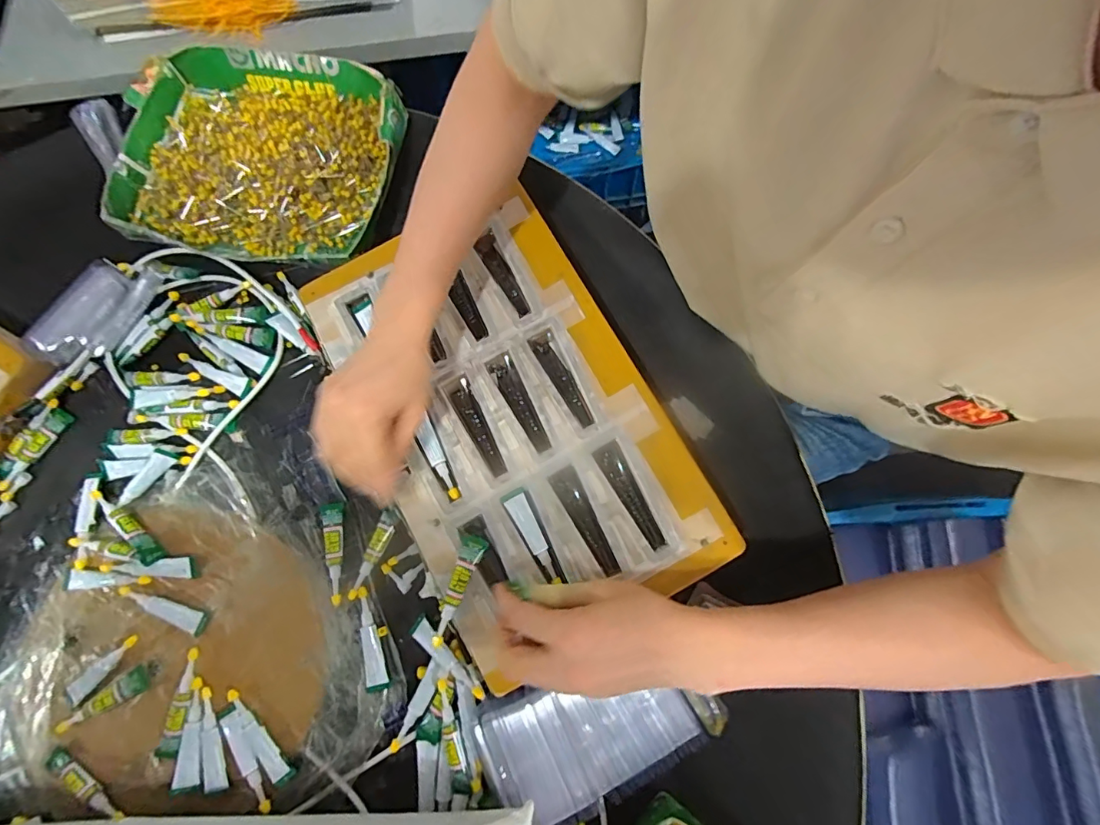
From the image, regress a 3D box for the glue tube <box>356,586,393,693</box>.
[{"bbox_3d":[-0.150,0.188,0.401,0.019,0.007,0.081,-16,79,0],"label":"glue tube"}]

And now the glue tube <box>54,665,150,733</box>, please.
[{"bbox_3d":[-0.364,0.235,0.388,0.088,0.009,0.020,-30,79,-4],"label":"glue tube"}]

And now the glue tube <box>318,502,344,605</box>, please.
[{"bbox_3d":[-0.183,0.119,0.413,0.017,0.011,0.083,-13,79,-1],"label":"glue tube"}]

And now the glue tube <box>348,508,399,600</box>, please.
[{"bbox_3d":[-0.150,0.118,0.411,0.017,0.011,0.078,25,80,6],"label":"glue tube"}]

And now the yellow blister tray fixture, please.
[{"bbox_3d":[-0.034,0.002,0.414,0.222,0.040,0.366,-29,79,-4],"label":"yellow blister tray fixture"}]

